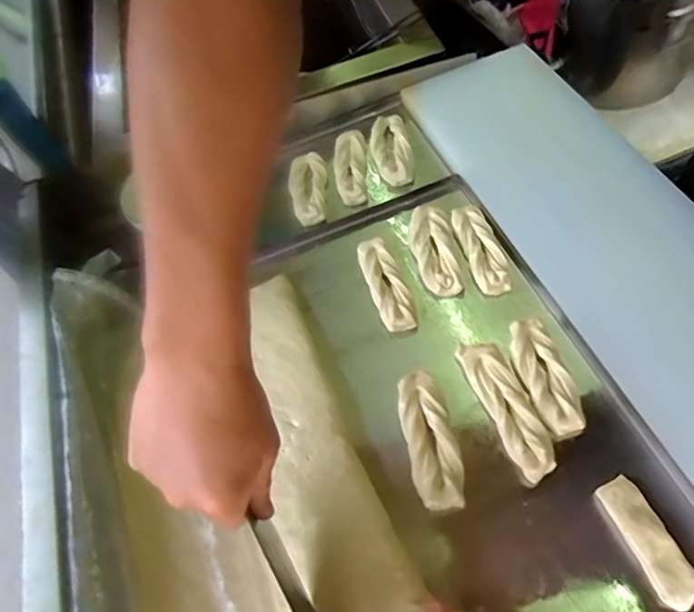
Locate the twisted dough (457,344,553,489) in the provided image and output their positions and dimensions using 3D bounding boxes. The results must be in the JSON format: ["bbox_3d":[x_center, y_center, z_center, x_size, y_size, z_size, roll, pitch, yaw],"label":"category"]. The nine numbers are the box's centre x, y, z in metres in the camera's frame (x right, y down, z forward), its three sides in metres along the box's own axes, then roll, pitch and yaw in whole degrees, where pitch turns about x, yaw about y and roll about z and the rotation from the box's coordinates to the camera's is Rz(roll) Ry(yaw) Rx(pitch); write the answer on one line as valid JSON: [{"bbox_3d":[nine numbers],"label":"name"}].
[{"bbox_3d":[0.146,0.088,0.493,0.042,0.017,0.133,-23,56,-1],"label":"twisted dough"}]

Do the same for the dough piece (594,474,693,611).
[{"bbox_3d":[0.231,0.179,0.421,0.029,0.019,0.095,-22,56,-1],"label":"dough piece"}]

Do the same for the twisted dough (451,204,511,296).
[{"bbox_3d":[0.145,-0.063,0.596,0.038,0.019,0.118,-17,56,3],"label":"twisted dough"}]

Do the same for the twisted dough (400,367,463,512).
[{"bbox_3d":[0.075,0.115,0.484,0.041,0.016,0.124,-11,57,6],"label":"twisted dough"}]

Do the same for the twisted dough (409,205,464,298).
[{"bbox_3d":[0.096,-0.069,0.603,0.048,0.019,0.132,-17,56,3],"label":"twisted dough"}]

